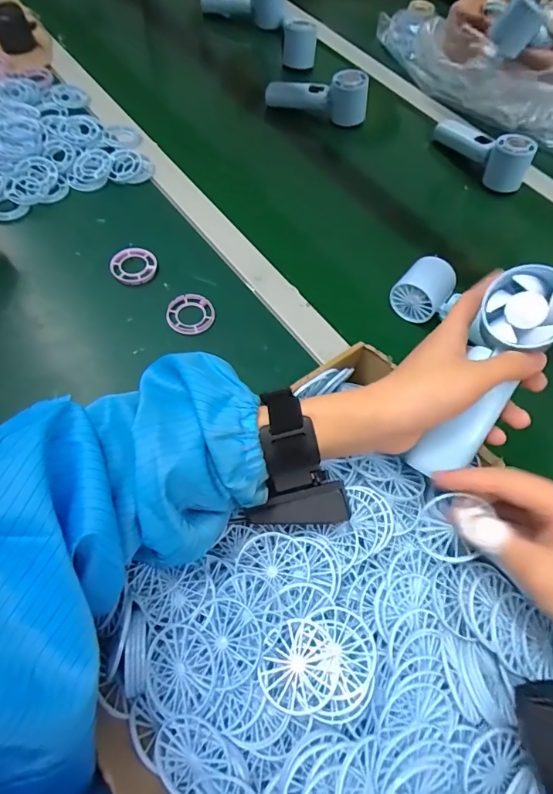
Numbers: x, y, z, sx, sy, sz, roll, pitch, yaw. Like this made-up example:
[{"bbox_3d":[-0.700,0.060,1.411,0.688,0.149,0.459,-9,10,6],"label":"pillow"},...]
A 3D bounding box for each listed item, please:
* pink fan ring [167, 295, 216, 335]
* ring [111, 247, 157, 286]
[{"bbox_3d":[-0.096,-0.092,0.499,0.052,0.008,0.051,-6,63,-4],"label":"pink fan ring"},{"bbox_3d":[-0.170,-0.156,0.528,0.050,0.011,0.055,1,63,-1],"label":"ring"}]

